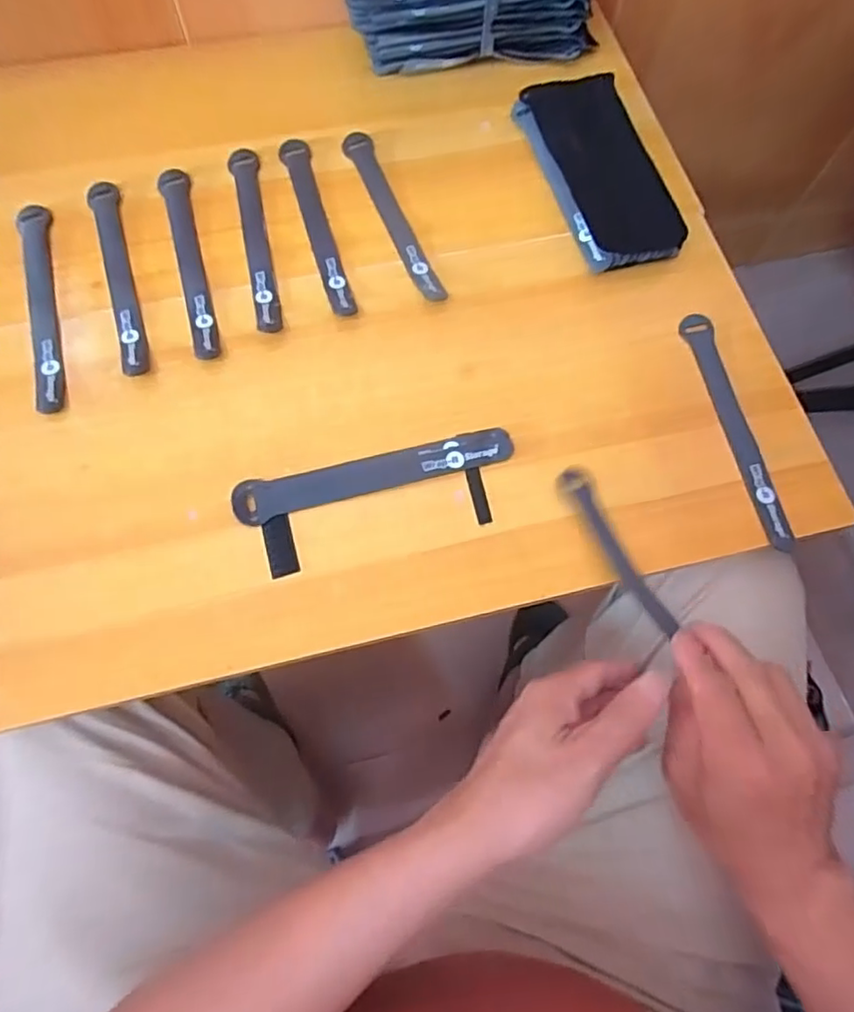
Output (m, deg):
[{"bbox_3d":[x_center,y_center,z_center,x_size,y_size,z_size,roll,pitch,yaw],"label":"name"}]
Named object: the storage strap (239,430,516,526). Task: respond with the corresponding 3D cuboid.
[{"bbox_3d":[-0.036,-0.023,0.431,0.199,0.004,0.030,-13,71,-6],"label":"storage strap"}]

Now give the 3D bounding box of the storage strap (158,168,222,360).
[{"bbox_3d":[-0.192,-0.201,0.487,0.022,0.008,0.192,-15,71,-7],"label":"storage strap"}]

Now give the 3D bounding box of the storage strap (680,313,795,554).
[{"bbox_3d":[0.233,-0.062,0.454,0.022,0.004,0.197,-8,71,-5],"label":"storage strap"}]

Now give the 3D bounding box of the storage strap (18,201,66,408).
[{"bbox_3d":[-0.299,-0.159,0.468,0.023,0.004,0.198,-16,72,-7],"label":"storage strap"}]

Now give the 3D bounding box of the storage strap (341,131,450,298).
[{"bbox_3d":[-0.030,-0.250,0.510,0.024,0.009,0.195,-20,72,-9],"label":"storage strap"}]

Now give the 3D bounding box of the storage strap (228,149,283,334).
[{"bbox_3d":[-0.141,-0.226,0.497,0.023,0.010,0.195,-12,71,-6],"label":"storage strap"}]

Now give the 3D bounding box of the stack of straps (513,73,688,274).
[{"bbox_3d":[0.150,-0.288,0.517,0.085,0.027,0.196,-18,72,-8],"label":"stack of straps"}]

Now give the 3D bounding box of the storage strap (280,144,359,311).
[{"bbox_3d":[-0.093,-0.239,0.506,0.023,0.006,0.192,-15,71,-7],"label":"storage strap"}]

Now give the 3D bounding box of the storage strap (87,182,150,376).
[{"bbox_3d":[-0.248,-0.187,0.480,0.020,0.010,0.198,-16,72,-8],"label":"storage strap"}]

